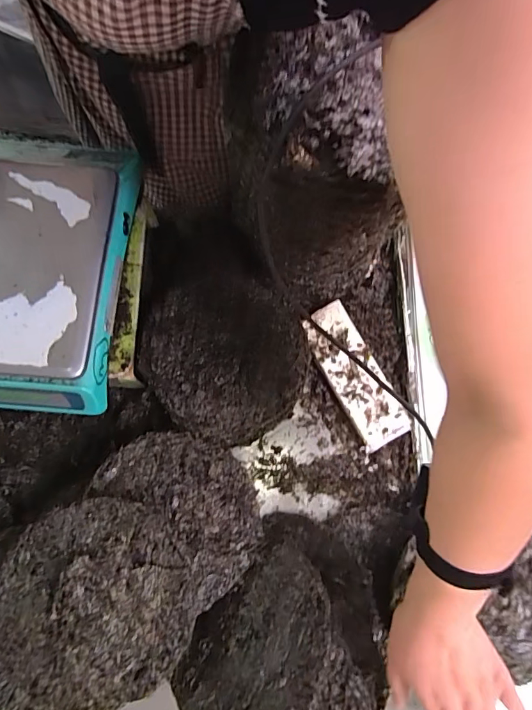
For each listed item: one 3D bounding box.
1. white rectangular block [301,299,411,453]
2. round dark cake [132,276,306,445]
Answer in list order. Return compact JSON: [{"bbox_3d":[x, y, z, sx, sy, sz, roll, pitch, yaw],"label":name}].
[{"bbox_3d":[0.122,0.027,0.596,0.072,0.022,0.204,-27,80,-6],"label":"white rectangular block"},{"bbox_3d":[-0.046,-0.004,0.517,0.192,0.039,0.202,0,78,-1],"label":"round dark cake"}]

